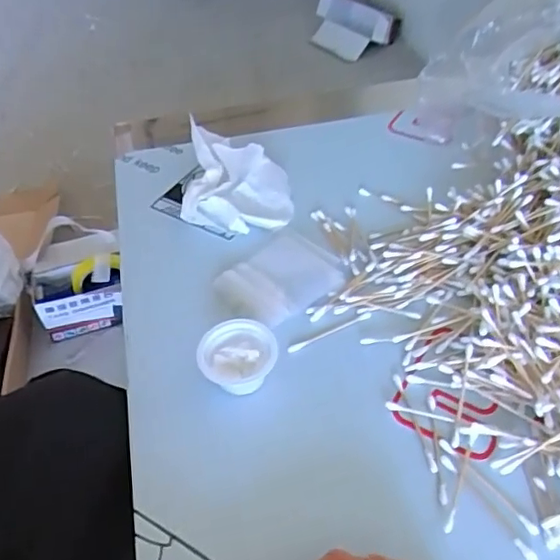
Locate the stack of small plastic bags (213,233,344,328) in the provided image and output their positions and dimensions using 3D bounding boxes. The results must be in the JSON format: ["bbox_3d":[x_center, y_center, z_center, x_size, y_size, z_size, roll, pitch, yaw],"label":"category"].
[{"bbox_3d":[0.000,0.000,0.470,0.093,0.006,0.075,-32,54,-24],"label":"stack of small plastic bags"}]

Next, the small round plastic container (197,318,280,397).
[{"bbox_3d":[-0.030,0.054,0.409,0.053,0.028,0.046,-9,48,-6],"label":"small round plastic container"}]

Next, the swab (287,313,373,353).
[{"bbox_3d":[0.038,0.039,0.441,0.072,0.004,0.009,-22,51,-17],"label":"swab"}]

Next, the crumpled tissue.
[{"bbox_3d":[-0.037,-0.097,0.537,0.097,0.039,0.118,0,48,3],"label":"crumpled tissue"}]

